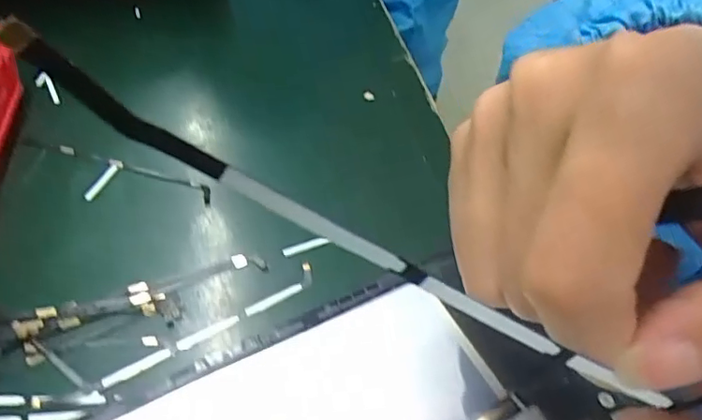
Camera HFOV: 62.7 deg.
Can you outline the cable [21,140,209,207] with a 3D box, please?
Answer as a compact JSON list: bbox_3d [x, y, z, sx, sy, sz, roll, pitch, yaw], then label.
[{"bbox_3d":[-0.141,-0.026,0.351,0.123,0.004,0.011,16,51,11],"label":"cable"}]

